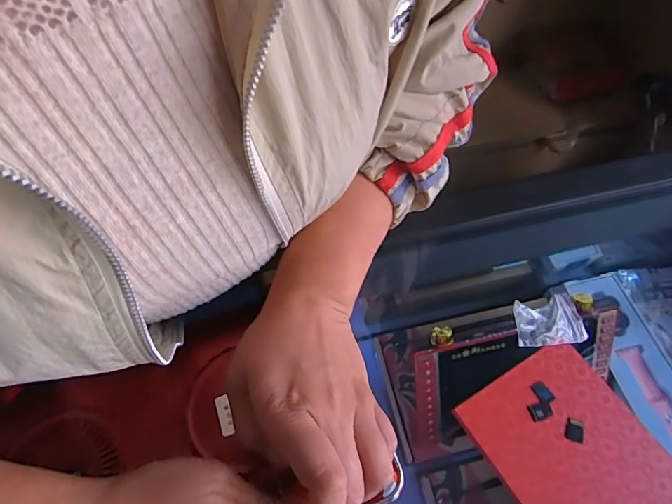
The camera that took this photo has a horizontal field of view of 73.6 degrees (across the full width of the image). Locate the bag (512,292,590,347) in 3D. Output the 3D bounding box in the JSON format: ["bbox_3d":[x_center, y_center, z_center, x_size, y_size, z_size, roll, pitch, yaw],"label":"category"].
[{"bbox_3d":[0.164,0.053,0.351,0.057,0.010,0.039,-8,61,-4],"label":"bag"}]

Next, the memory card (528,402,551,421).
[{"bbox_3d":[0.144,0.113,0.317,0.014,0.004,0.011,-12,58,0],"label":"memory card"}]

